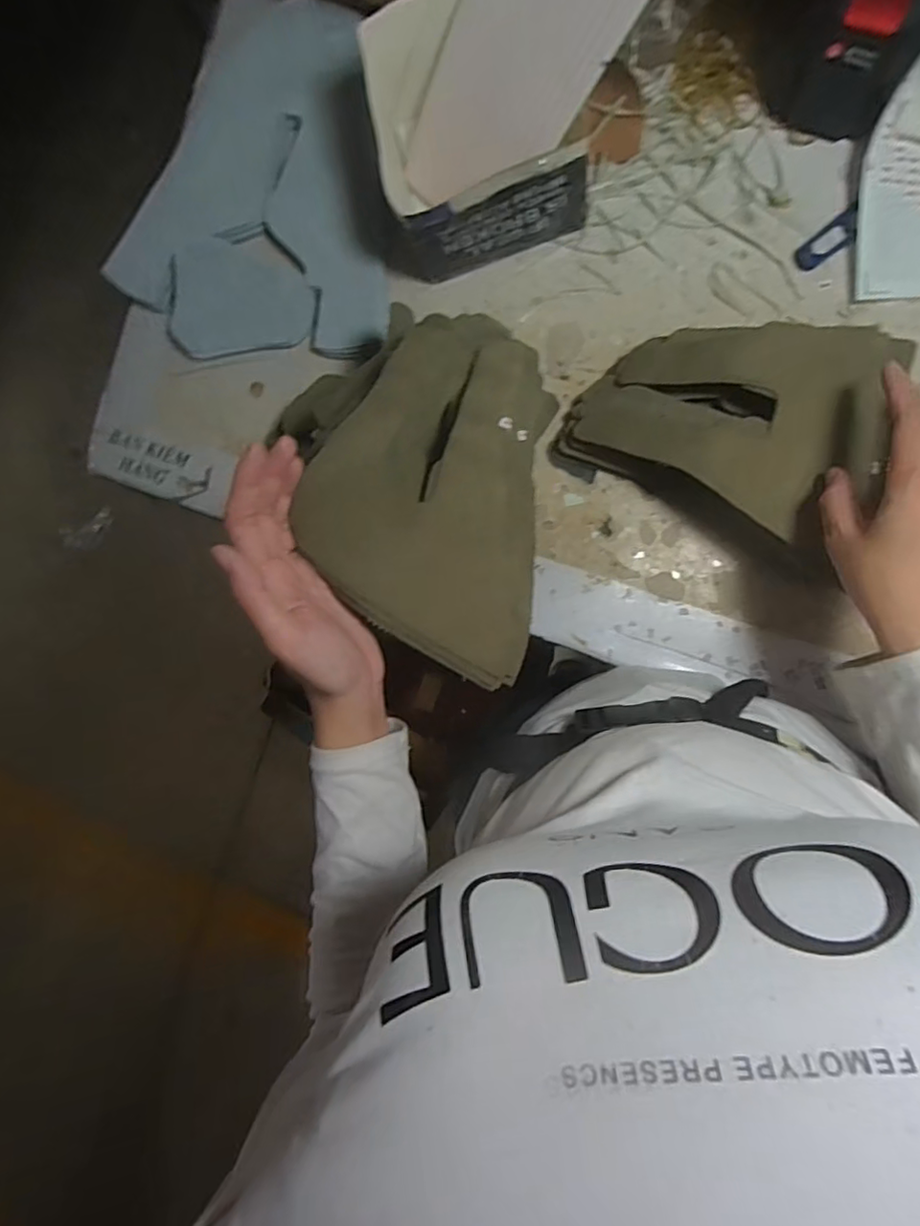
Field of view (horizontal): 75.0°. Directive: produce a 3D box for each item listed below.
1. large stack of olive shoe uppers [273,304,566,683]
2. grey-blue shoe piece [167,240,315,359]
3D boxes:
[{"bbox_3d":[-0.023,-0.074,0.351,0.137,0.055,0.210,6,91,10],"label":"large stack of olive shoe uppers"},{"bbox_3d":[-0.186,-0.266,0.503,0.125,0.004,0.087,-4,99,10],"label":"grey-blue shoe piece"}]

